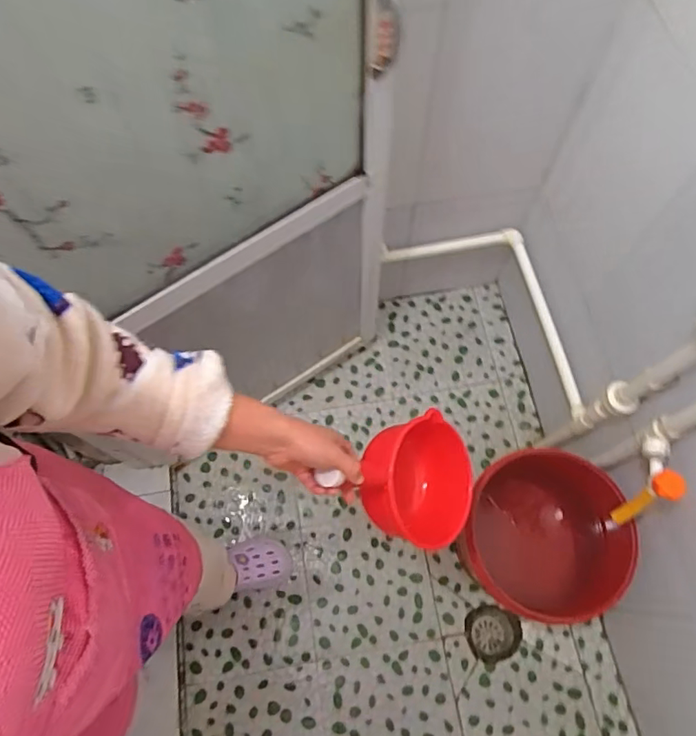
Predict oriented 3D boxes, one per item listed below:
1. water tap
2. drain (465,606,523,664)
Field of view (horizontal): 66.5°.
[{"bbox_3d":[0.486,0.184,0.866,0.038,0.164,0.117,14,69,6],"label":"water tap"},{"bbox_3d":[0.351,0.643,1.287,0.130,0.031,0.117,-11,69,-4],"label":"drain"}]

